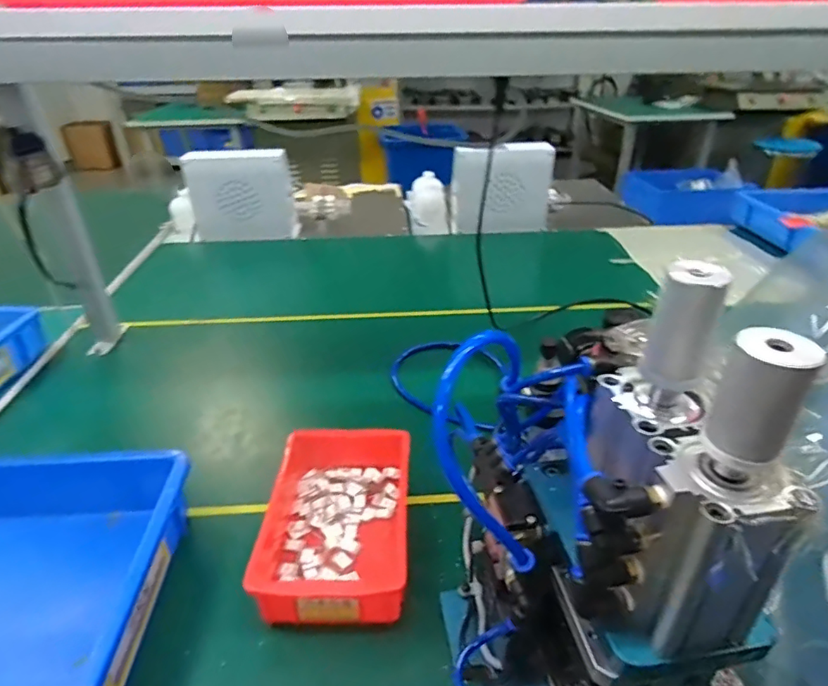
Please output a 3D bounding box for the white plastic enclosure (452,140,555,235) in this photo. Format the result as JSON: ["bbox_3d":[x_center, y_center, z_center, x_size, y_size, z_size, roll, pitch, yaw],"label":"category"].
[{"bbox_3d":[0.202,-0.362,1.225,0.223,0.204,0.074,4,33,7],"label":"white plastic enclosure"}]

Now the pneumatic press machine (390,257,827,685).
[{"bbox_3d":[0.106,0.111,0.336,0.173,0.331,0.206,-13,34,-19],"label":"pneumatic press machine"}]

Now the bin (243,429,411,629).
[{"bbox_3d":[-0.074,0.169,0.521,0.138,0.065,0.200,0,32,0],"label":"bin"}]

